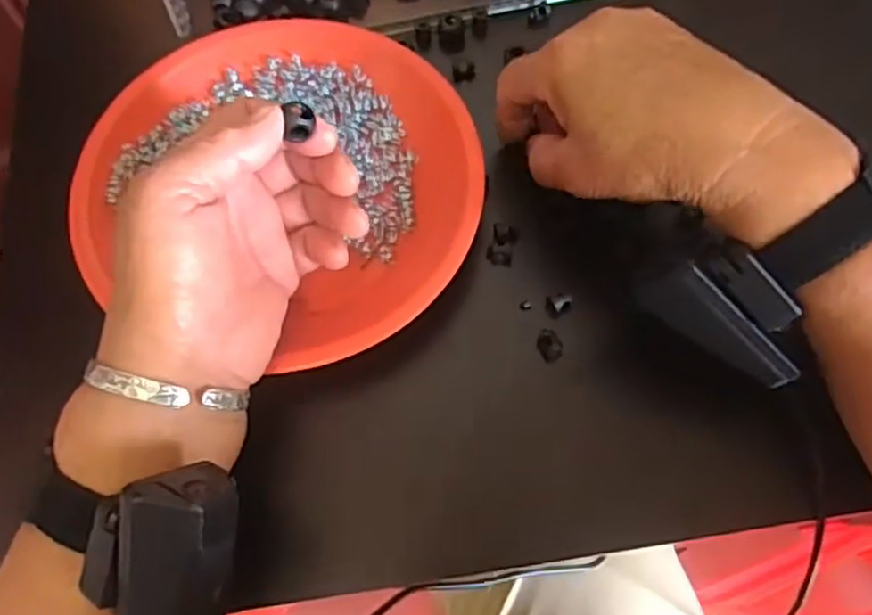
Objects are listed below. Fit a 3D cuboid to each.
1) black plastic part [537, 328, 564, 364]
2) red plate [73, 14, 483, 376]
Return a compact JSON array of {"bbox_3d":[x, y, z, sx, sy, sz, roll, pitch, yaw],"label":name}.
[{"bbox_3d":[0.053,0.017,0.333,0.009,0.008,0.015,-29,71,-11],"label":"black plastic part"},{"bbox_3d":[-0.074,-0.065,0.358,0.194,0.023,0.176,26,70,10],"label":"red plate"}]

